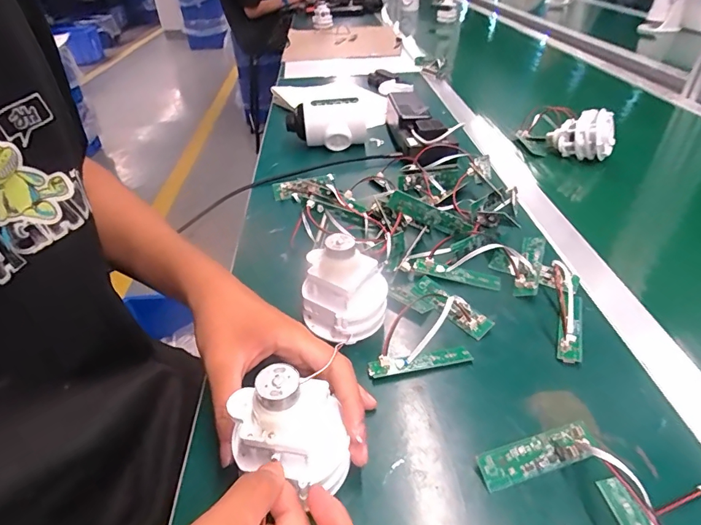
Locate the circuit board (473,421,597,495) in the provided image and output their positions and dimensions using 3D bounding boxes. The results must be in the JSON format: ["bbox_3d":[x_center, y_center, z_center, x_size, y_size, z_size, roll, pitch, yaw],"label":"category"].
[{"bbox_3d":[0.121,0.125,0.279,0.077,0.006,0.022,-15,56,-9],"label":"circuit board"}]

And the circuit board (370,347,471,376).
[{"bbox_3d":[0.056,0.078,0.347,0.083,0.006,0.014,-10,38,-6],"label":"circuit board"}]

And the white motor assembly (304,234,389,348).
[{"bbox_3d":[-0.005,0.022,0.356,0.072,0.081,0.059,-3,37,0],"label":"white motor assembly"}]

